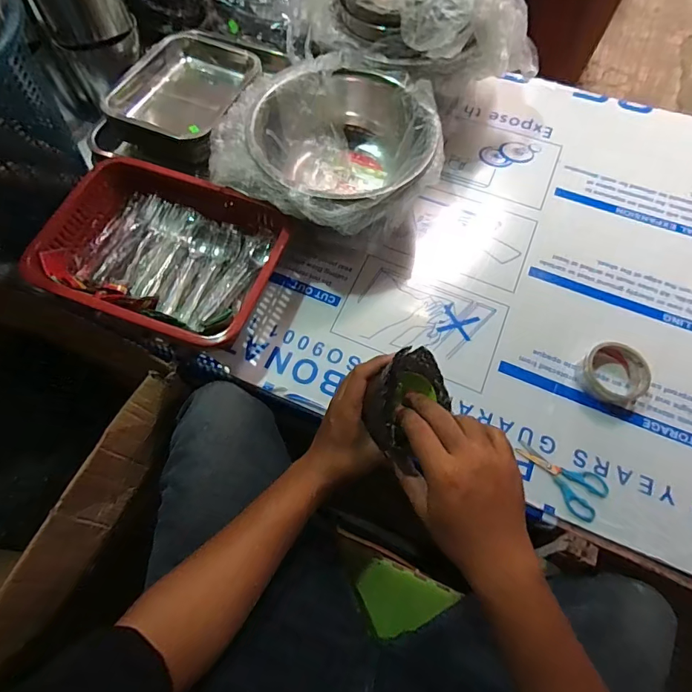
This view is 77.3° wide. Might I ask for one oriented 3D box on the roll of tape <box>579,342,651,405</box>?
[{"bbox_3d":[0.388,0.039,0.627,0.086,0.034,0.080,0,70,1],"label":"roll of tape"}]

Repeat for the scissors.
[{"bbox_3d":[0.292,0.175,0.588,0.121,0.011,0.063,38,75,14],"label":"scissors"}]

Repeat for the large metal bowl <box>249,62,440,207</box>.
[{"bbox_3d":[-0.004,-0.310,0.682,0.252,0.131,0.274,0,70,1],"label":"large metal bowl"}]

